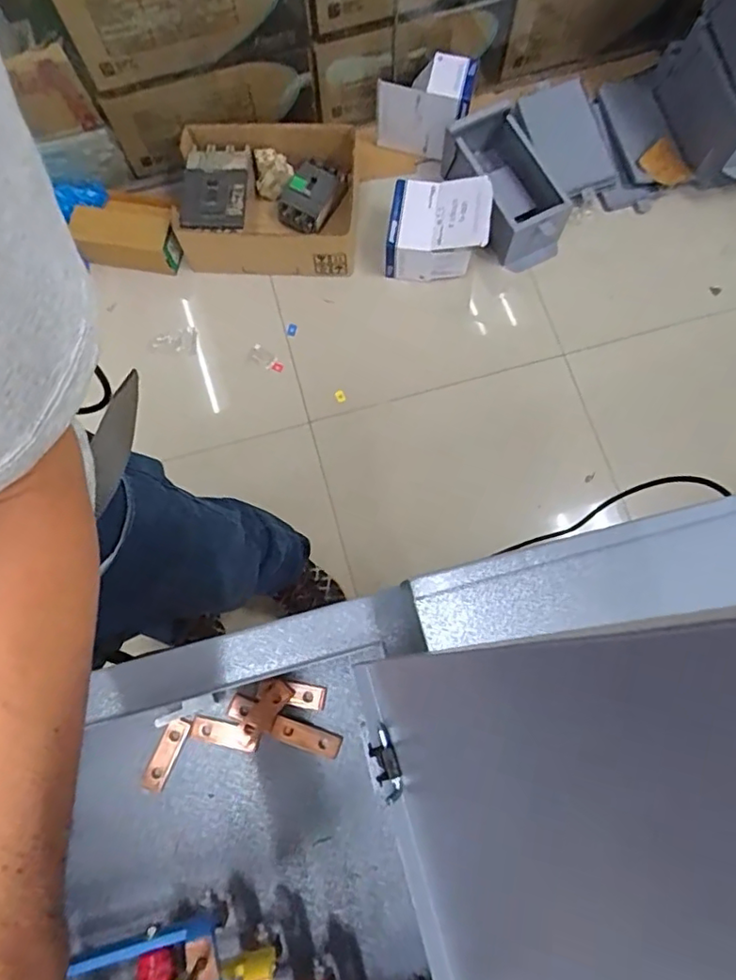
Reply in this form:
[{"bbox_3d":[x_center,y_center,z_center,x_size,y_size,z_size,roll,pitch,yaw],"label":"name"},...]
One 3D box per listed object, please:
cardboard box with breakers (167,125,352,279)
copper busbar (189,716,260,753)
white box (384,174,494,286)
[{"bbox_3d":[-0.239,-0.672,1.378,0.414,0.141,0.304,2,75,1],"label":"cardboard box with breakers"},{"bbox_3d":[-0.126,0.216,0.520,0.060,0.004,0.021,11,75,4],"label":"copper busbar"},{"bbox_3d":[0.159,-0.593,1.346,0.217,0.167,0.176,7,75,3],"label":"white box"}]

